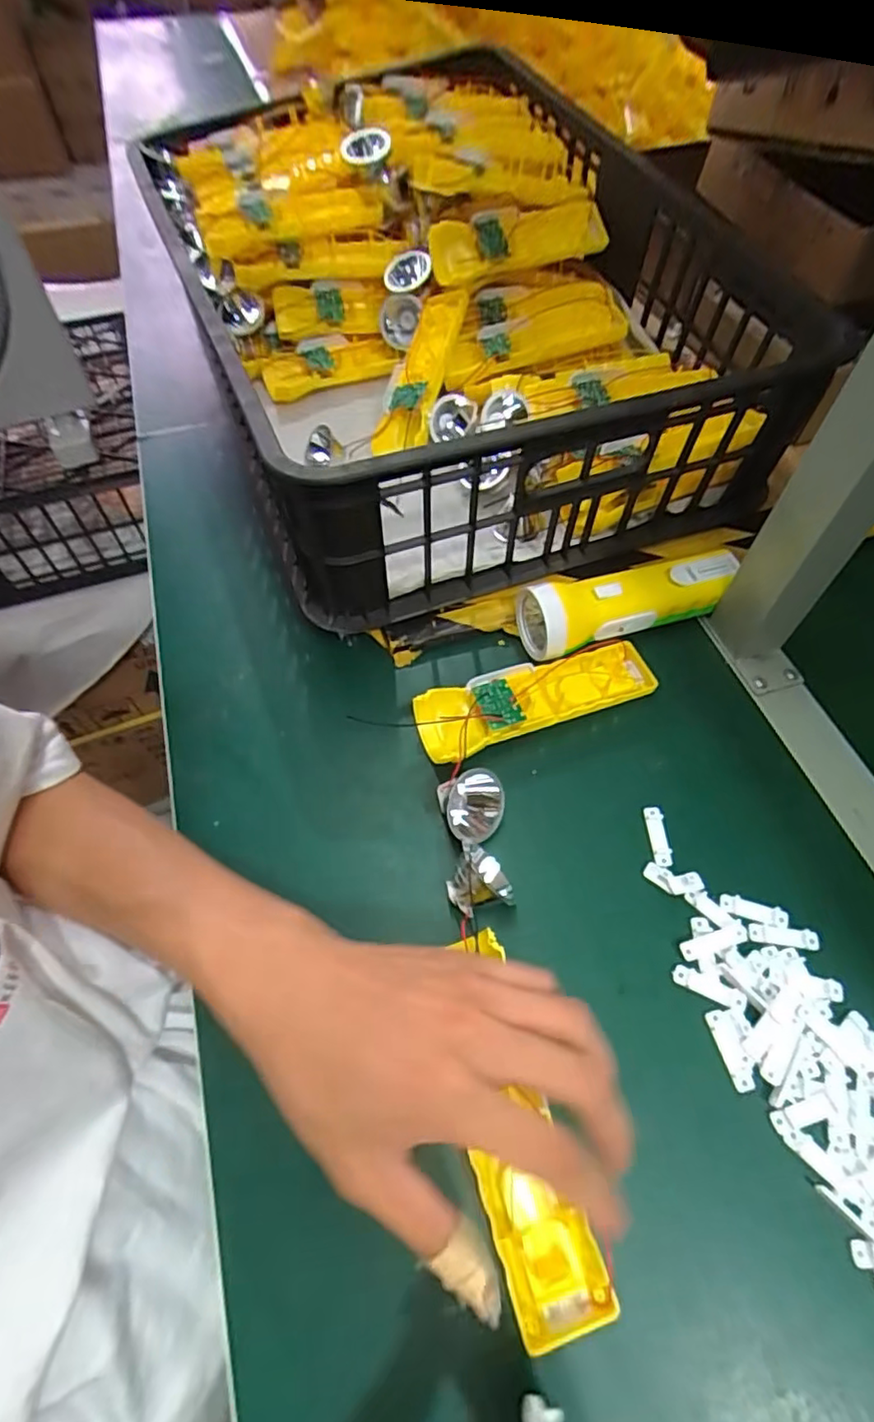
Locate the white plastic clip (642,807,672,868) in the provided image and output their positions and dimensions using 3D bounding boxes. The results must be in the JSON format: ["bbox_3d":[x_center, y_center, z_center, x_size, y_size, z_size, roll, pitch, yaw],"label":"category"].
[{"bbox_3d":[0.137,0.078,0.381,0.011,0.004,0.038,-3,58,-1],"label":"white plastic clip"}]

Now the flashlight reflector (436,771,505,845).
[{"bbox_3d":[0.022,0.057,0.376,0.035,0.031,0.038,-19,60,-11],"label":"flashlight reflector"}]

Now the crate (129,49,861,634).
[{"bbox_3d":[0.007,-0.360,0.564,0.425,0.183,0.565,-20,60,-12],"label":"crate"}]

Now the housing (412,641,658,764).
[{"bbox_3d":[0.068,-0.009,0.420,0.163,0.031,0.047,-20,60,-11],"label":"housing"}]

